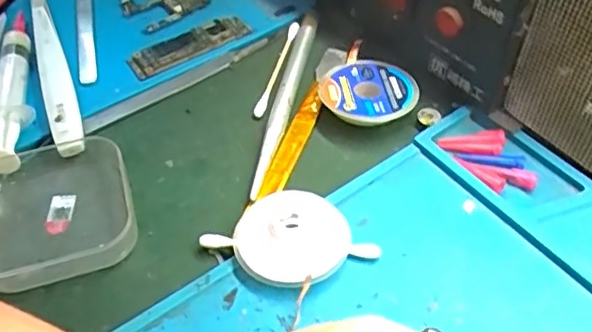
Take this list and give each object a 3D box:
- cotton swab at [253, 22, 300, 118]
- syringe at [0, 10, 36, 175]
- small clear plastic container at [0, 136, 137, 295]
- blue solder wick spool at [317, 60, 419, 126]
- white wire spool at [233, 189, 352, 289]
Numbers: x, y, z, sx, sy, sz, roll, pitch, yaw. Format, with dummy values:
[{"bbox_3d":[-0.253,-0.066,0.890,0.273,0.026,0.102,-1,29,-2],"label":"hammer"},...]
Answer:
[{"bbox_3d":[-0.009,-0.050,0.312,0.006,0.004,0.064,11,52,14],"label":"cotton swab"},{"bbox_3d":[-0.133,-0.032,0.290,0.022,0.026,0.082,-13,50,-6],"label":"syringe"},{"bbox_3d":[-0.101,0.018,0.257,0.064,0.018,0.063,-22,51,-13],"label":"small clear plastic container"},{"bbox_3d":[0.034,-0.034,0.293,0.043,0.011,0.041,-3,50,3],"label":"blue solder wick spool"},{"bbox_3d":[-0.002,0.028,0.245,0.044,0.014,0.040,-3,50,3],"label":"white wire spool"}]

